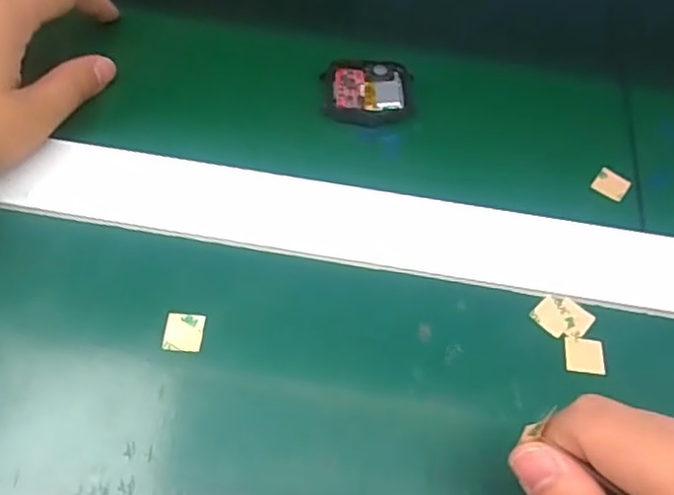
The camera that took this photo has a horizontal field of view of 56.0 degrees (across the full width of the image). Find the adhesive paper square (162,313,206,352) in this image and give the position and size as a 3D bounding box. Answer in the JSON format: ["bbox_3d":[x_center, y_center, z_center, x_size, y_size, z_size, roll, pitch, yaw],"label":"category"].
[{"bbox_3d":[-0.062,0.035,0.259,0.015,0.004,0.016,10,66,-6],"label":"adhesive paper square"}]

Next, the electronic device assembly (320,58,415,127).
[{"bbox_3d":[0.017,-0.080,0.329,0.046,0.008,0.036,5,60,-1],"label":"electronic device assembly"}]

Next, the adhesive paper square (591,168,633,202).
[{"bbox_3d":[0.137,-0.032,0.314,0.016,0.004,0.017,30,63,13],"label":"adhesive paper square"}]

